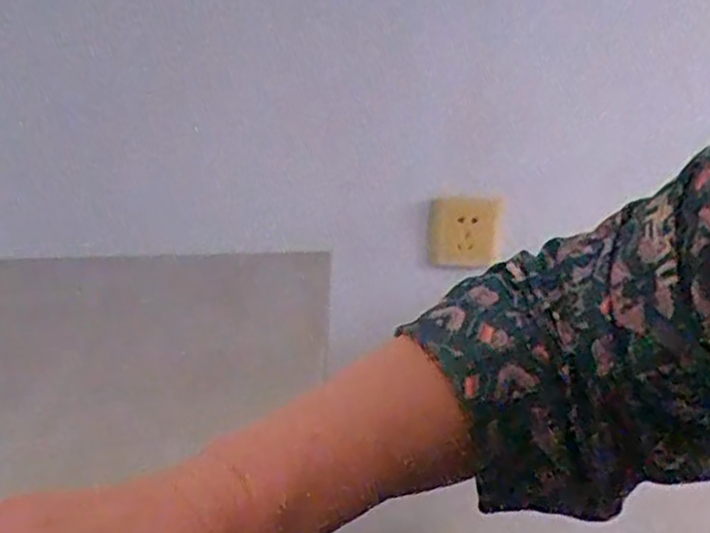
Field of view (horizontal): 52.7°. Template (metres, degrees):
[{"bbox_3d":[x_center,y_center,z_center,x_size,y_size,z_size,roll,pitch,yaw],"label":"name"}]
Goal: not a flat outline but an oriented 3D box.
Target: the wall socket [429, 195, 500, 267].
[{"bbox_3d":[0.133,-0.043,0.890,0.097,0.097,0.024,-11,26,-25],"label":"wall socket"}]

